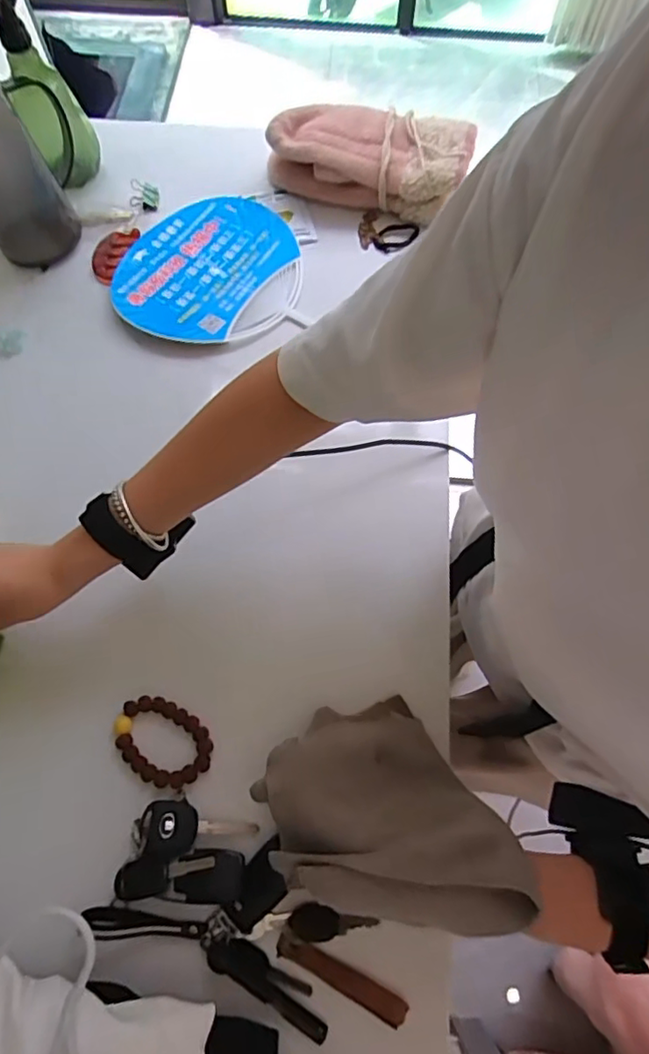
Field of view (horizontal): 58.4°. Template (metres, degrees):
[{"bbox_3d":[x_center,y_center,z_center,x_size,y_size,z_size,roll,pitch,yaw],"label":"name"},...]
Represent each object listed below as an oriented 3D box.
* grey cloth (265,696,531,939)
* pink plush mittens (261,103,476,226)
[{"bbox_3d":[0.040,0.199,0.405,0.144,0.031,0.178,-6,26,-16],"label":"grey cloth"},{"bbox_3d":[0.050,-0.436,0.687,0.237,0.078,0.097,9,68,4],"label":"pink plush mittens"}]

